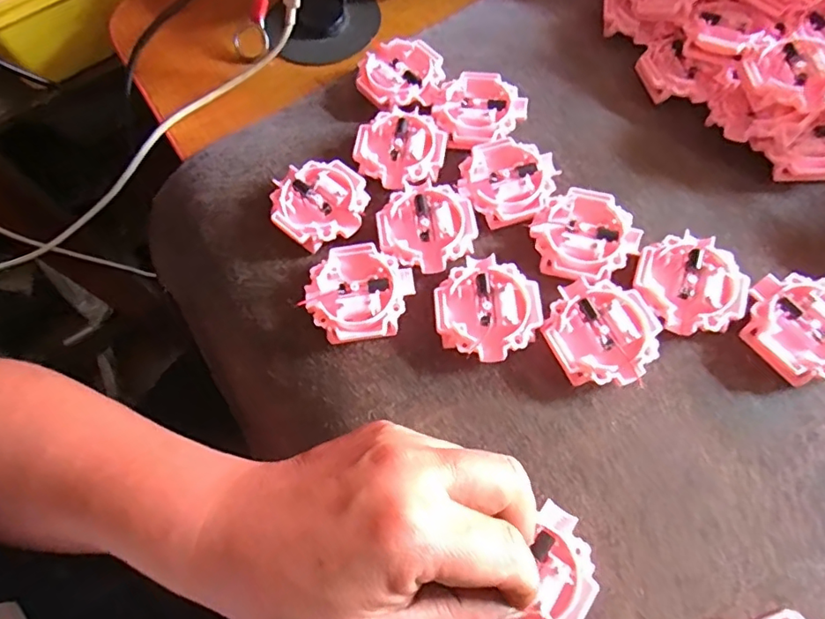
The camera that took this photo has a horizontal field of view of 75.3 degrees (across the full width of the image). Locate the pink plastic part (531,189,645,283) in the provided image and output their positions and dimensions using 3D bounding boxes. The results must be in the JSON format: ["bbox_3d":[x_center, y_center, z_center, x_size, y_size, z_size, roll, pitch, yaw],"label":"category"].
[{"bbox_3d":[0.092,-0.038,0.290,0.052,0.017,0.050,-37,70,-12],"label":"pink plastic part"}]

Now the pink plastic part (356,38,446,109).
[{"bbox_3d":[-0.008,-0.149,0.343,0.053,0.017,0.050,-3,67,2],"label":"pink plastic part"}]

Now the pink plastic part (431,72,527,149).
[{"bbox_3d":[0.040,-0.121,0.328,0.053,0.014,0.051,-1,67,3],"label":"pink plastic part"}]

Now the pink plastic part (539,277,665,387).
[{"bbox_3d":[0.093,0.011,0.268,0.052,0.015,0.054,-1,67,3],"label":"pink plastic part"}]

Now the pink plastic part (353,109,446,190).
[{"bbox_3d":[-0.007,-0.093,0.319,0.051,0.016,0.051,-1,67,3],"label":"pink plastic part"}]

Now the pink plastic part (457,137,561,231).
[{"bbox_3d":[0.053,-0.072,0.306,0.051,0.013,0.052,-1,67,3],"label":"pink plastic part"}]

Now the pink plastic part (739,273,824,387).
[{"bbox_3d":[0.193,0.009,0.265,0.052,0.016,0.055,-35,70,-11],"label":"pink plastic part"}]

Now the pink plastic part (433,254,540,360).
[{"bbox_3d":[0.038,0.000,0.276,0.051,0.015,0.053,-1,67,3],"label":"pink plastic part"}]

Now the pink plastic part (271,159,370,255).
[{"bbox_3d":[-0.052,-0.059,0.306,0.052,0.016,0.049,-1,67,3],"label":"pink plastic part"}]

